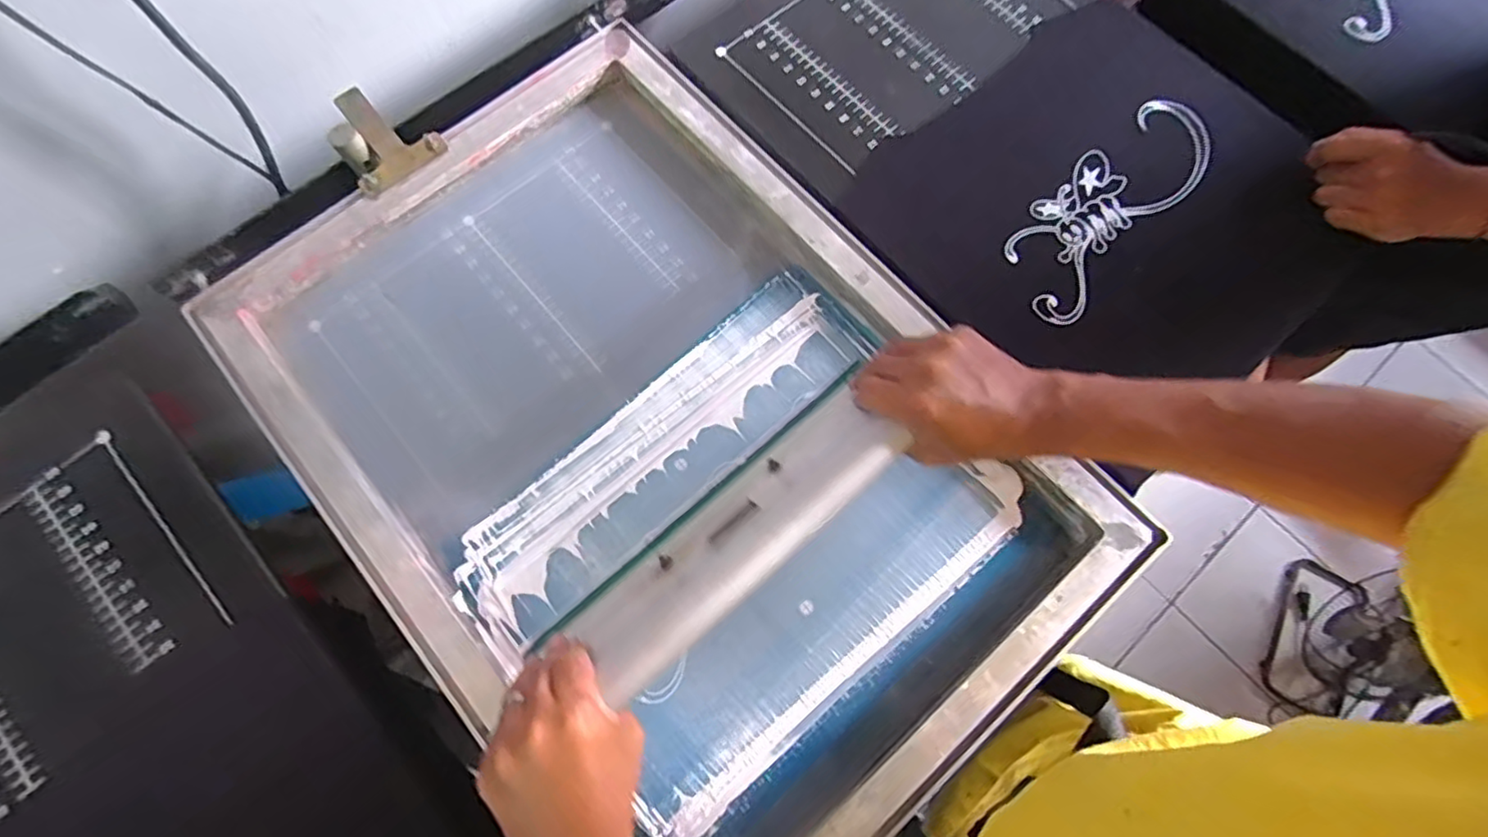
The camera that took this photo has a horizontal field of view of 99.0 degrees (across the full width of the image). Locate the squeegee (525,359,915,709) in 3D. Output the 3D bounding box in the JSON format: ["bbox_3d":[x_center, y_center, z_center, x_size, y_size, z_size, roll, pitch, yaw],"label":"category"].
[{"bbox_3d":[0.004,0.074,0.444,0.260,0.130,0.032,-41,118,-12],"label":"squeegee"}]

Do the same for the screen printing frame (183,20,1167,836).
[{"bbox_3d":[-0.071,0.005,0.513,0.459,0.033,0.641,-40,78,-11],"label":"screen printing frame"}]

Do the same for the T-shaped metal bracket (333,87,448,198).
[{"bbox_3d":[-0.320,-0.250,0.559,0.081,0.017,0.085,-38,96,-6],"label":"T-shaped metal bracket"}]

